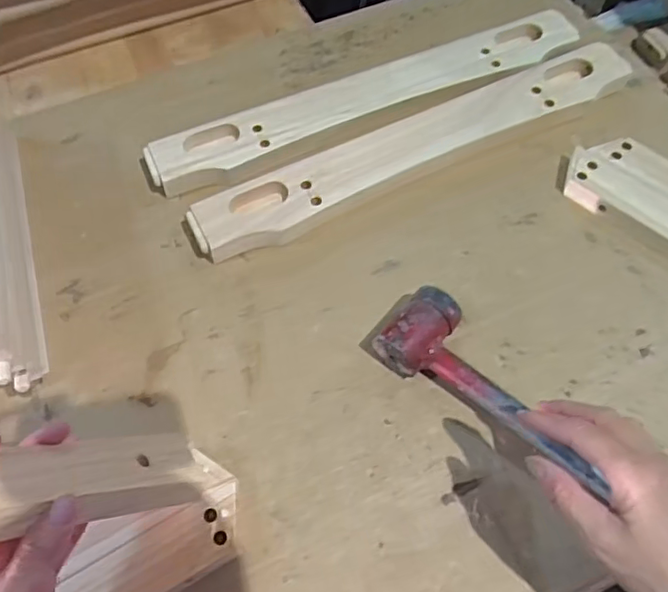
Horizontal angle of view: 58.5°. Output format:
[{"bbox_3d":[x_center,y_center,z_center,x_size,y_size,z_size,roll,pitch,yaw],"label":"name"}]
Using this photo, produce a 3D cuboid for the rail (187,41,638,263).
[{"bbox_3d":[0.098,-0.151,0.610,0.493,0.030,0.073,-24,63,-11],"label":"rail"}]

